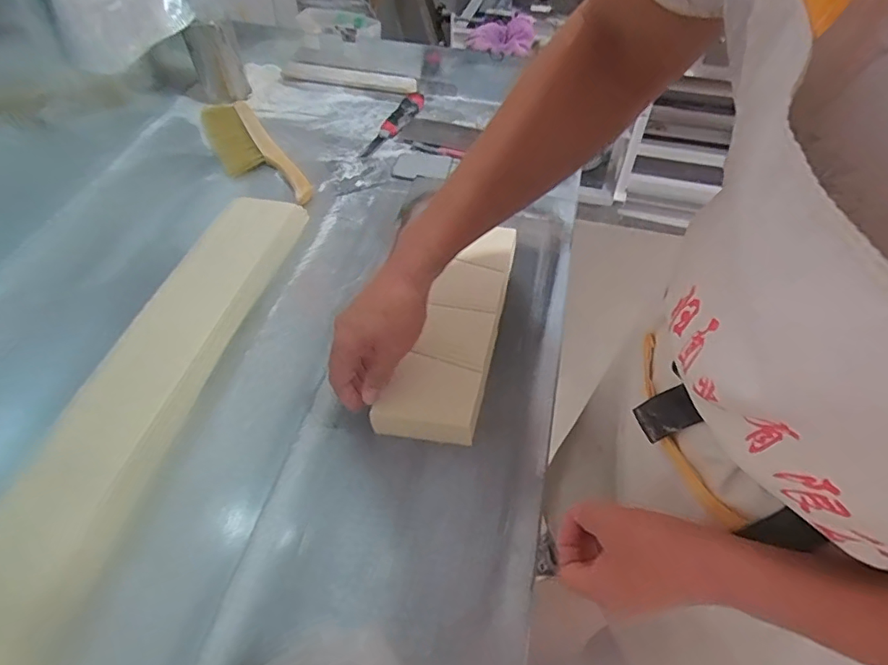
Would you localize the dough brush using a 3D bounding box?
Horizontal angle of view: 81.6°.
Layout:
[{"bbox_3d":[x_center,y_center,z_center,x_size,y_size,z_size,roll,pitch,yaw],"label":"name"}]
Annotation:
[{"bbox_3d":[-0.350,-0.329,0.923,0.104,0.051,0.372,-28,57,-21],"label":"dough brush"}]

